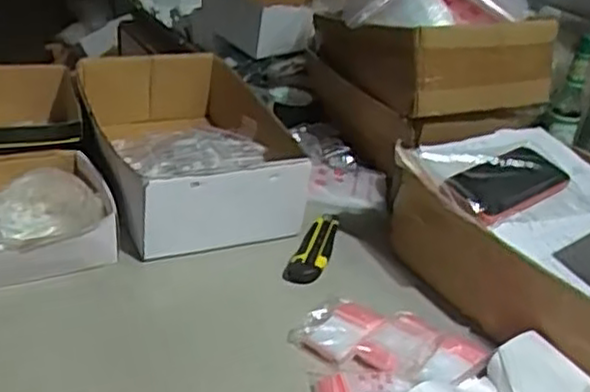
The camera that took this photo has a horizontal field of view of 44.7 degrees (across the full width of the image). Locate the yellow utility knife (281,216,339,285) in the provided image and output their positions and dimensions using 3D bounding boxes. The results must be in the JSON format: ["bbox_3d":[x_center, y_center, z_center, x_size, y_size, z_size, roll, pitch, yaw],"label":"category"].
[{"bbox_3d":[0.025,0.057,0.847,0.040,0.018,0.144,13,32,11],"label":"yellow utility knife"}]

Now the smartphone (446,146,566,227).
[{"bbox_3d":[0.244,-0.017,0.816,0.146,0.012,0.073,-22,54,-30],"label":"smartphone"}]

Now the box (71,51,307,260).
[{"bbox_3d":[-0.147,-0.060,0.912,0.215,0.132,0.313,-10,35,-24],"label":"box"}]

